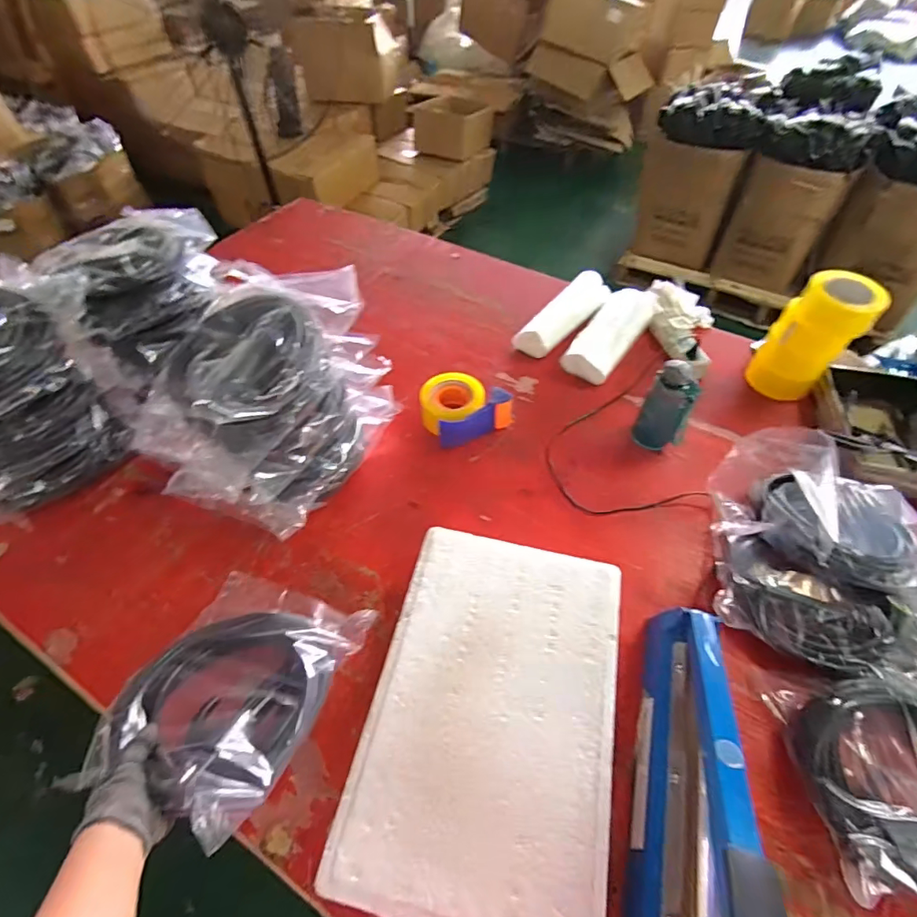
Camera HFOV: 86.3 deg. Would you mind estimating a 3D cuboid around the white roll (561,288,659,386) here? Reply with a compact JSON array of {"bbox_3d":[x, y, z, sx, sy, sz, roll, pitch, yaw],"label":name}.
[{"bbox_3d":[0.336,-0.278,1.074,0.111,0.053,0.284,29,57,21],"label":"white roll"}]

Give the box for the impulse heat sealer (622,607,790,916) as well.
[{"bbox_3d":[0.242,0.324,0.500,0.070,0.224,0.386,14,53,11],"label":"impulse heat sealer"}]

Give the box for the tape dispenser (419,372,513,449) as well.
[{"bbox_3d":[0.012,-0.098,0.929,0.158,0.078,0.123,-19,54,-15],"label":"tape dispenser"}]

